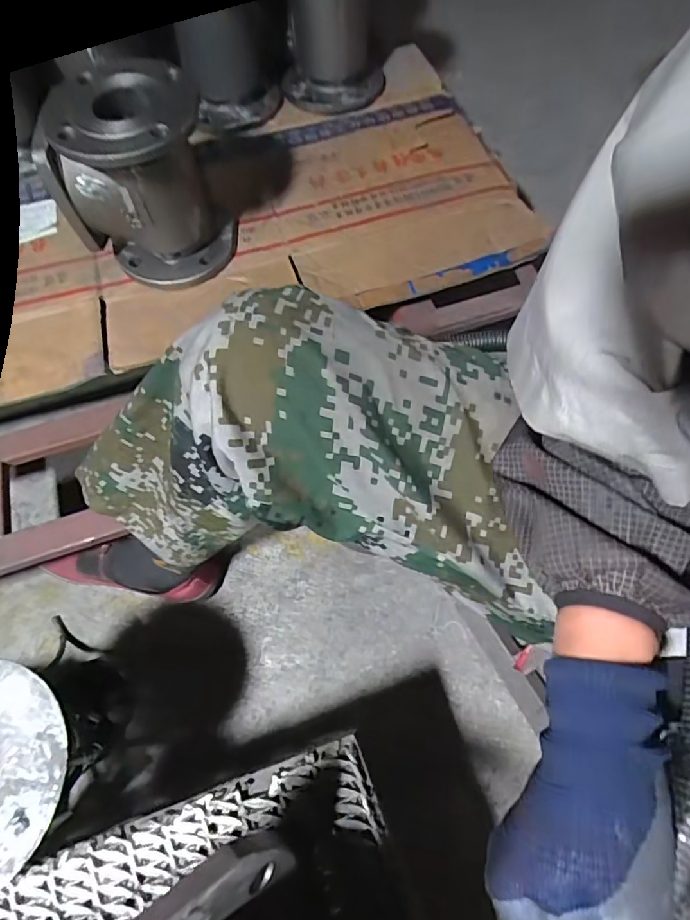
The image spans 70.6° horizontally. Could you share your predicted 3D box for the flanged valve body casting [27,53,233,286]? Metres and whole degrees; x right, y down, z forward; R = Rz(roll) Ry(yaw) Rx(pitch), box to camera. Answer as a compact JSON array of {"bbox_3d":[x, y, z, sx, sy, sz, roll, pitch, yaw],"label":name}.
[{"bbox_3d":[-0.250,-0.351,0.627,0.162,0.210,0.153,0,65,0],"label":"flanged valve body casting"}]

